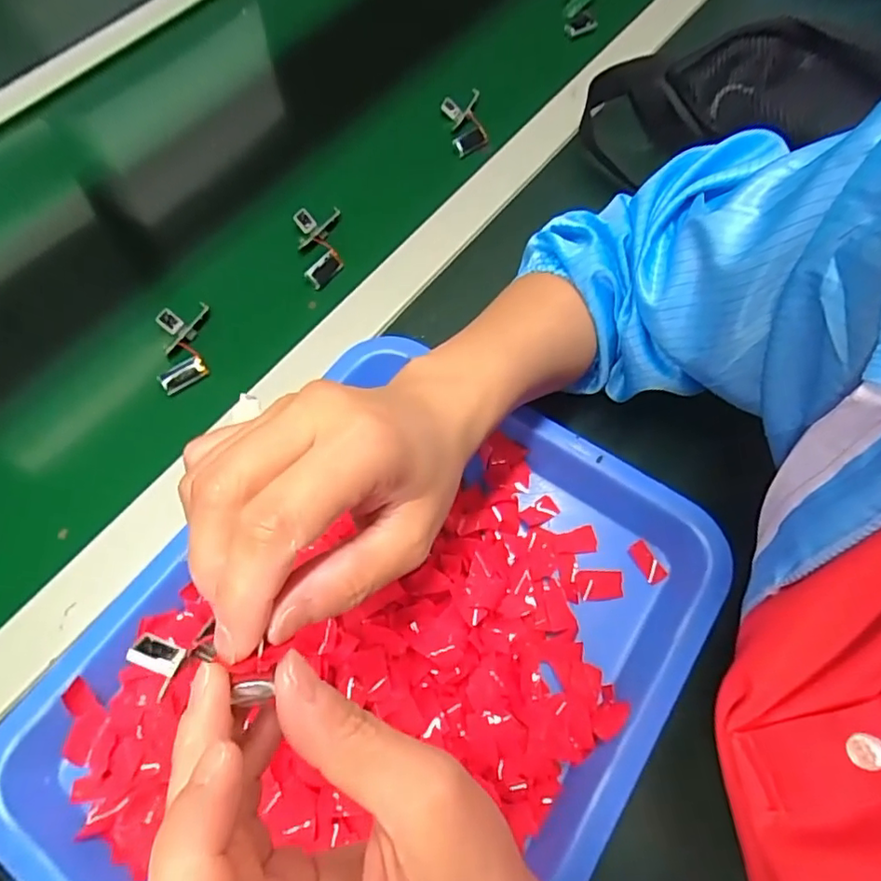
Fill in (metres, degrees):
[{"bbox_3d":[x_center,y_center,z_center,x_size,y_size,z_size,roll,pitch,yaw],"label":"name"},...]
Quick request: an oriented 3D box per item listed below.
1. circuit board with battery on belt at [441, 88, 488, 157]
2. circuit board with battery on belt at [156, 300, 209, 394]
[{"bbox_3d":[0.022,-0.285,0.513,0.035,0.021,0.070,-10,63,-3],"label":"circuit board with battery on belt"},{"bbox_3d":[-0.184,-0.066,0.414,0.035,0.014,0.065,-9,63,-2],"label":"circuit board with battery on belt"}]

